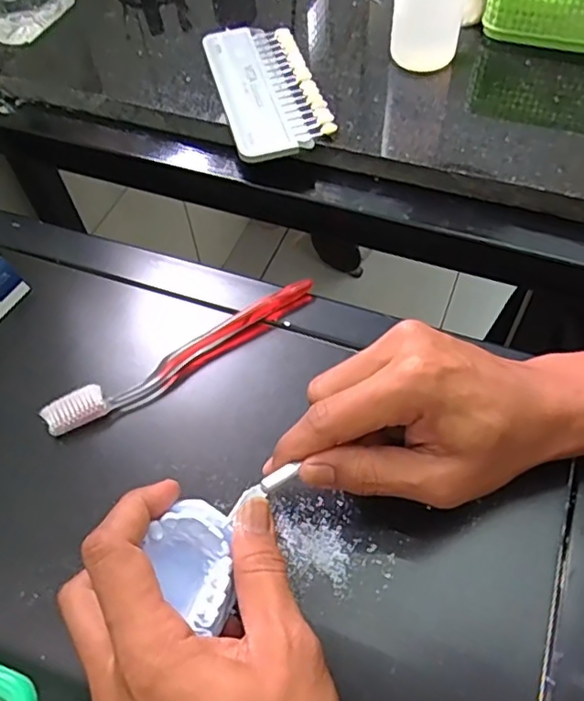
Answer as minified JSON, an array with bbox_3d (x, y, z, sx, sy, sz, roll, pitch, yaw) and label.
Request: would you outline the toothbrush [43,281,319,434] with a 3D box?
[{"bbox_3d":[-0.068,0.002,0.387,0.188,0.015,0.023,-29,60,-16],"label":"toothbrush"}]

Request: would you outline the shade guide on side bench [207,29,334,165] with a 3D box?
[{"bbox_3d":[-0.019,-0.190,0.427,0.067,0.010,0.146,-15,57,-7],"label":"shade guide on side bench"}]

